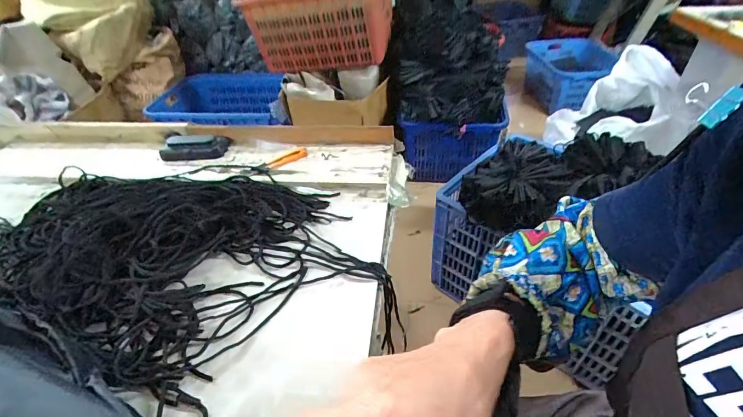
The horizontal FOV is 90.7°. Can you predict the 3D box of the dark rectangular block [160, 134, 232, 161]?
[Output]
[{"bbox_3d":[-0.305,-0.107,0.631,0.112,0.034,0.042,-9,41,-6],"label":"dark rectangular block"}]

